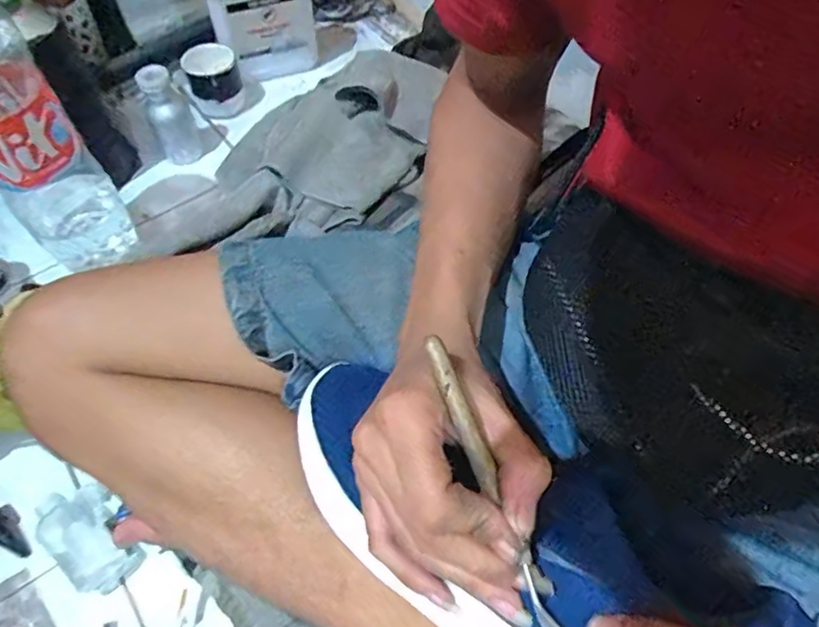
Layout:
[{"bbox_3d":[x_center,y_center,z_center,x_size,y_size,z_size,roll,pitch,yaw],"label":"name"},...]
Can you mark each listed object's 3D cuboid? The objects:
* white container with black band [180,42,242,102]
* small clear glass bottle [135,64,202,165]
[{"bbox_3d":[-0.243,-0.295,0.712,0.061,0.055,0.057,-17,58,-10],"label":"white container with black band"},{"bbox_3d":[-0.272,-0.220,0.649,0.051,0.103,0.042,-21,58,-13],"label":"small clear glass bottle"}]

